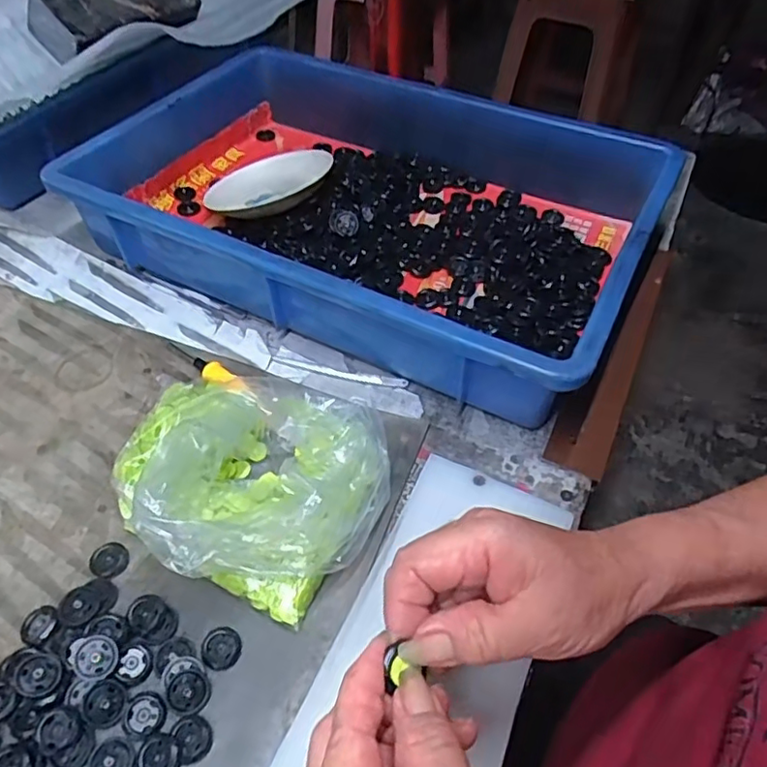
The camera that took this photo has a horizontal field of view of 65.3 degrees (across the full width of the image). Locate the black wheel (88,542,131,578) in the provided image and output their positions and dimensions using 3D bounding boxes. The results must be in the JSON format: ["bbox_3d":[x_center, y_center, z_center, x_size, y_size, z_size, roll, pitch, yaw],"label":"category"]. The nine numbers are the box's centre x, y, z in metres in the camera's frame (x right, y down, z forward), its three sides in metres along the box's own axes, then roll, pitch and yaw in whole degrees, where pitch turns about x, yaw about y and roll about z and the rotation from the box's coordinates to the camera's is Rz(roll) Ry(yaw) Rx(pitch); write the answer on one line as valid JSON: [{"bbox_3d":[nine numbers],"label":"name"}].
[{"bbox_3d":[-0.153,0.099,0.335,0.020,0.006,0.019,1,50,-1],"label":"black wheel"}]

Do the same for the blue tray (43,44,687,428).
[{"bbox_3d":[-0.006,-0.158,0.504,0.423,0.081,0.305,23,53,17],"label":"blue tray"}]

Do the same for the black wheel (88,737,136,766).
[{"bbox_3d":[-0.124,0.172,0.272,0.019,0.004,0.019,1,50,-1],"label":"black wheel"}]

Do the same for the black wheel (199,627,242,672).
[{"bbox_3d":[-0.083,0.135,0.307,0.020,0.004,0.020,1,50,-1],"label":"black wheel"}]

